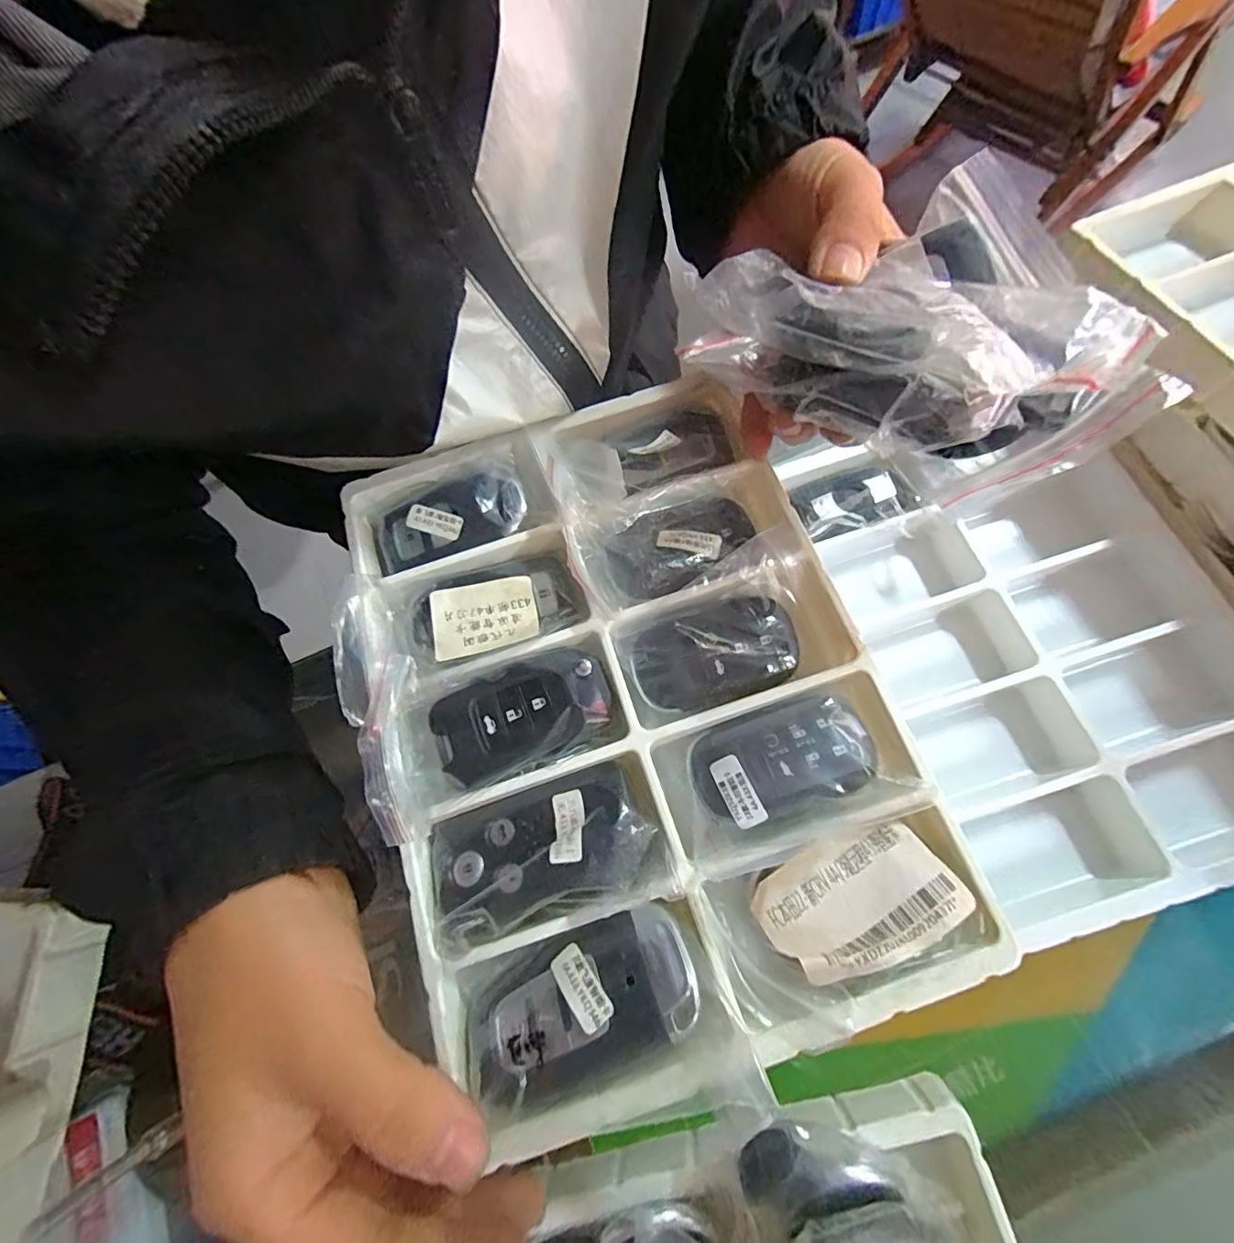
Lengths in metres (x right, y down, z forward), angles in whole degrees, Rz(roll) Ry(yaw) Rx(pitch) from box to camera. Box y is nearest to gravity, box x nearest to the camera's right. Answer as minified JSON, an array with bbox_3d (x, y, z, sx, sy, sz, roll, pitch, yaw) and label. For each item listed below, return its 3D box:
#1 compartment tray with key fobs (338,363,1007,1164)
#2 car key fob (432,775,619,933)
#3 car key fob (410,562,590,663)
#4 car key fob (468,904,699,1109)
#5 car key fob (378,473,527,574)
[{"bbox_3d":[-0.002,0.023,0.192,0.172,0.021,0.232,-18,70,-4],"label":"compartment tray with key fobs"},{"bbox_3d":[-0.030,0.075,0.175,0.064,0.017,0.034,-20,71,-5],"label":"car key fob"},{"bbox_3d":[-0.046,-0.004,0.208,0.064,0.011,0.032,-18,70,0],"label":"car key fob"},{"bbox_3d":[-0.011,0.117,0.162,0.070,0.015,0.035,-27,44,-1],"label":"car key fob"},{"bbox_3d":[-0.070,-0.042,0.225,0.063,0.013,0.031,-18,70,0],"label":"car key fob"}]

